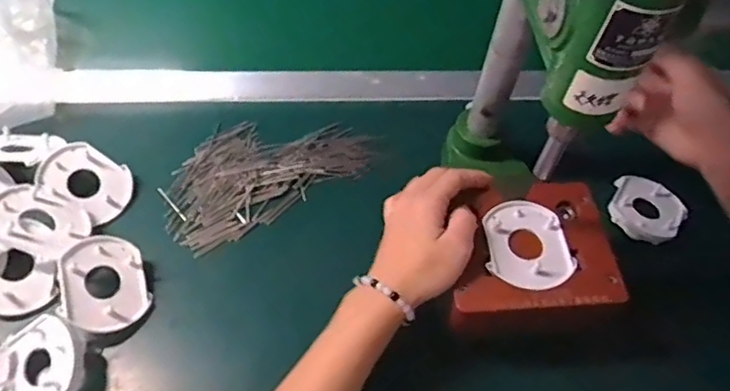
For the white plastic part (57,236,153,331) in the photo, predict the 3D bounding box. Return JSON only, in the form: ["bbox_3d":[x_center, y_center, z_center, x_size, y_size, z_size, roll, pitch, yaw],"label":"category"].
[{"bbox_3d":[-0.192,0.064,0.424,0.058,0.005,0.069,-5,73,-38],"label":"white plastic part"}]

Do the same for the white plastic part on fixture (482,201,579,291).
[{"bbox_3d":[0.119,0.036,0.413,0.061,0.005,0.069,3,55,-2],"label":"white plastic part on fixture"}]

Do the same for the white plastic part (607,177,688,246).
[{"bbox_3d":[0.256,0.011,0.516,0.064,0.012,0.068,24,57,12],"label":"white plastic part"}]

